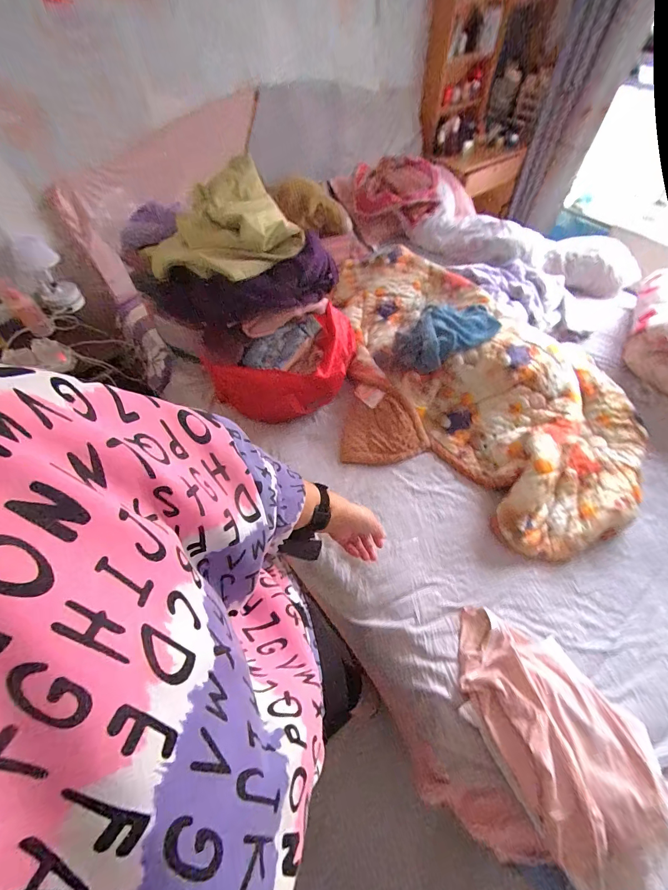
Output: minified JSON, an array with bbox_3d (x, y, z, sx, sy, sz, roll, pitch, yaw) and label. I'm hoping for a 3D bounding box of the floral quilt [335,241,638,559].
[{"bbox_3d":[0.433,-0.352,1.213,0.582,0.164,1.391,-22,59,-14],"label":"floral quilt"}]

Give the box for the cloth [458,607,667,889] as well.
[{"bbox_3d":[0.425,0.543,0.668,0.279,0.116,0.475,-26,60,-16],"label":"cloth"}]

